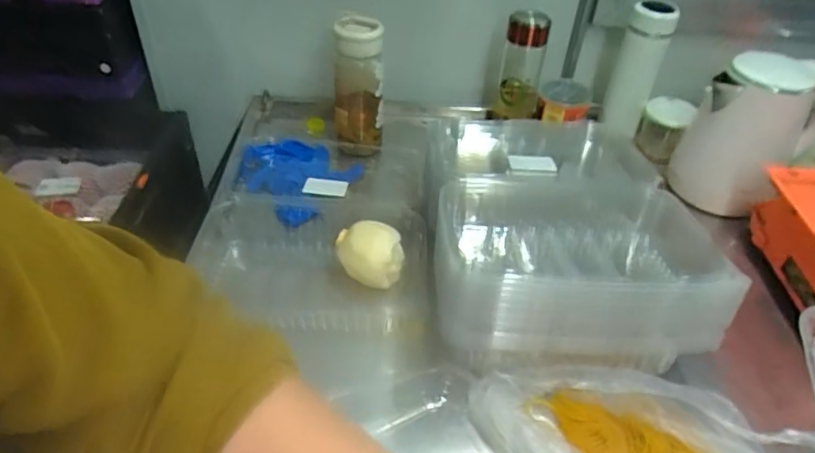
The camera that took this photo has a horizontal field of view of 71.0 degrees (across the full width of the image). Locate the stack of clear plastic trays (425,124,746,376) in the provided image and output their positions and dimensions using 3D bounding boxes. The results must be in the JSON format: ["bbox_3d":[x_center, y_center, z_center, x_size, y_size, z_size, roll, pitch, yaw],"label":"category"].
[{"bbox_3d":[0.171,-0.017,0.694,0.280,0.130,0.381,2,42,-1],"label":"stack of clear plastic trays"}]

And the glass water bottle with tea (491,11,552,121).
[{"bbox_3d":[0.181,-0.250,0.909,0.066,0.163,0.063,12,42,10],"label":"glass water bottle with tea"}]

